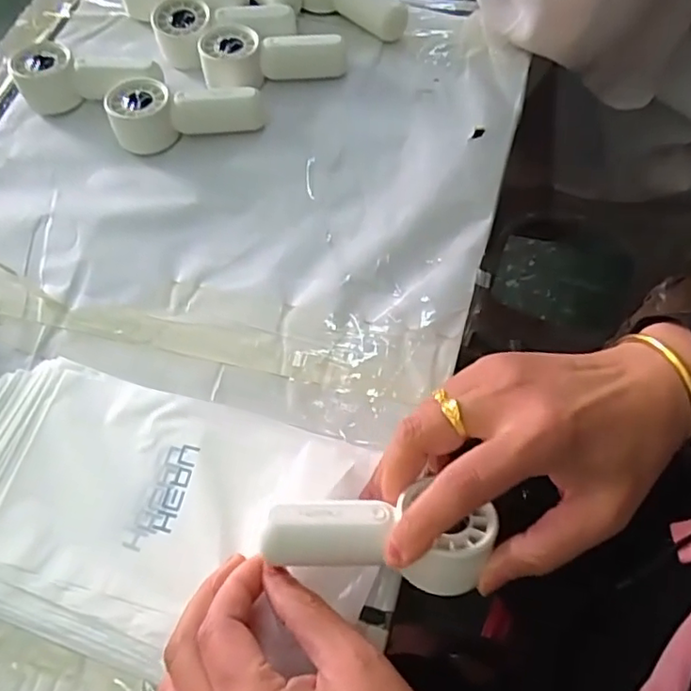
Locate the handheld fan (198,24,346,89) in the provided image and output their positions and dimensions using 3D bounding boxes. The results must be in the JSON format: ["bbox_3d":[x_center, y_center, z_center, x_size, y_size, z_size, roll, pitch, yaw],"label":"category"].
[{"bbox_3d":[-0.057,-0.229,0.477,0.109,0.031,0.048,-11,63,-3],"label":"handheld fan"}]

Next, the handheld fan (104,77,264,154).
[{"bbox_3d":[-0.117,-0.177,0.453,0.107,0.032,0.043,-11,63,-3],"label":"handheld fan"}]

